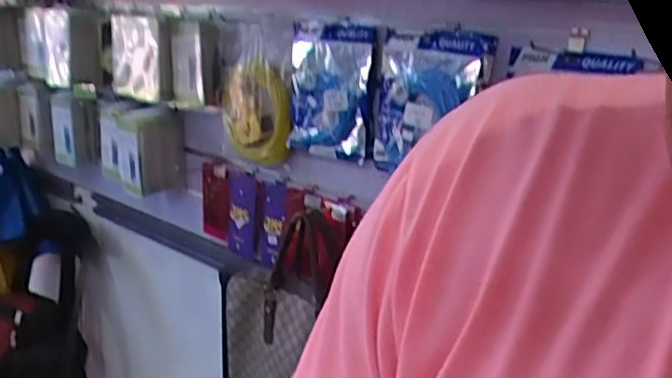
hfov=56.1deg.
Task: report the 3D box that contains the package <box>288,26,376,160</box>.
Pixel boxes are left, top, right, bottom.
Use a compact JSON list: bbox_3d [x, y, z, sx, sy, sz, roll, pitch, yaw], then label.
[{"bbox_3d":[-0.016,-0.180,1.143,0.197,0.231,0.049,16,12,38],"label":"package"}]

